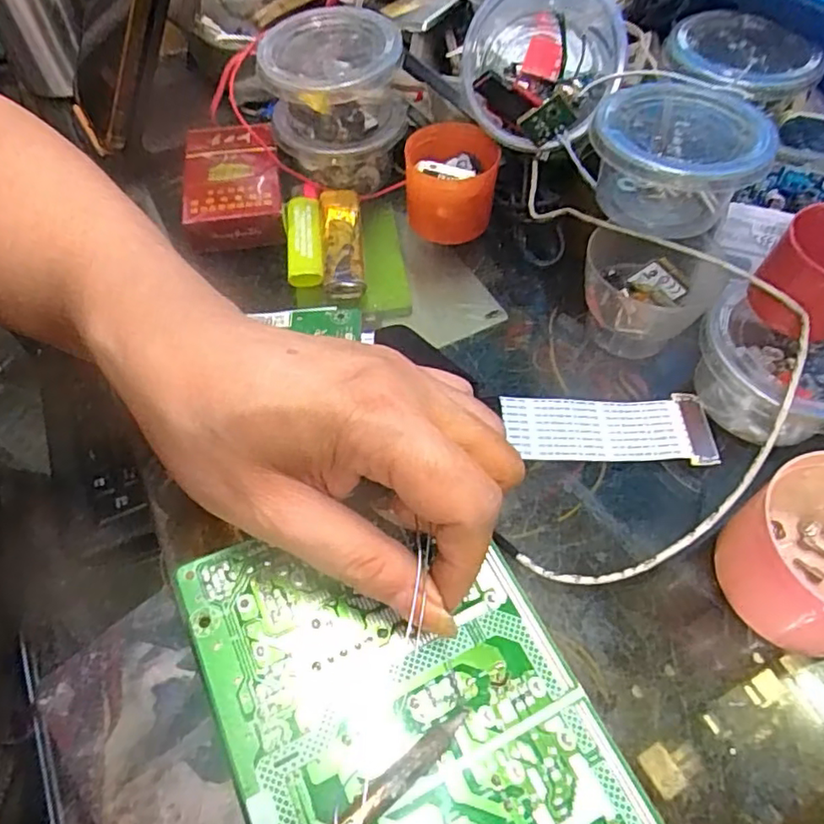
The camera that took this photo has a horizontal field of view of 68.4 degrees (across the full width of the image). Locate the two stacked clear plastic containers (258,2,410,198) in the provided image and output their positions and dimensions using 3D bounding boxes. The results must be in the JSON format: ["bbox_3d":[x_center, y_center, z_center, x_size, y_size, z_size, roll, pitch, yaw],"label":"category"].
[{"bbox_3d":[-0.044,-0.182,0.351,0.079,0.065,0.070,-3,57,-2],"label":"two stacked clear plastic containers"}]

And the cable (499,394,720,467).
[{"bbox_3d":[0.093,0.007,0.287,0.097,0.006,0.035,3,61,-2],"label":"cable"}]

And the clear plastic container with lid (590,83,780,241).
[{"bbox_3d":[0.123,-0.118,0.291,0.072,0.044,0.073,0,57,0],"label":"clear plastic container with lid"}]

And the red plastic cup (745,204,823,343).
[{"bbox_3d":[0.177,-0.059,0.262,0.043,0.040,0.043,0,57,0],"label":"red plastic cup"}]

